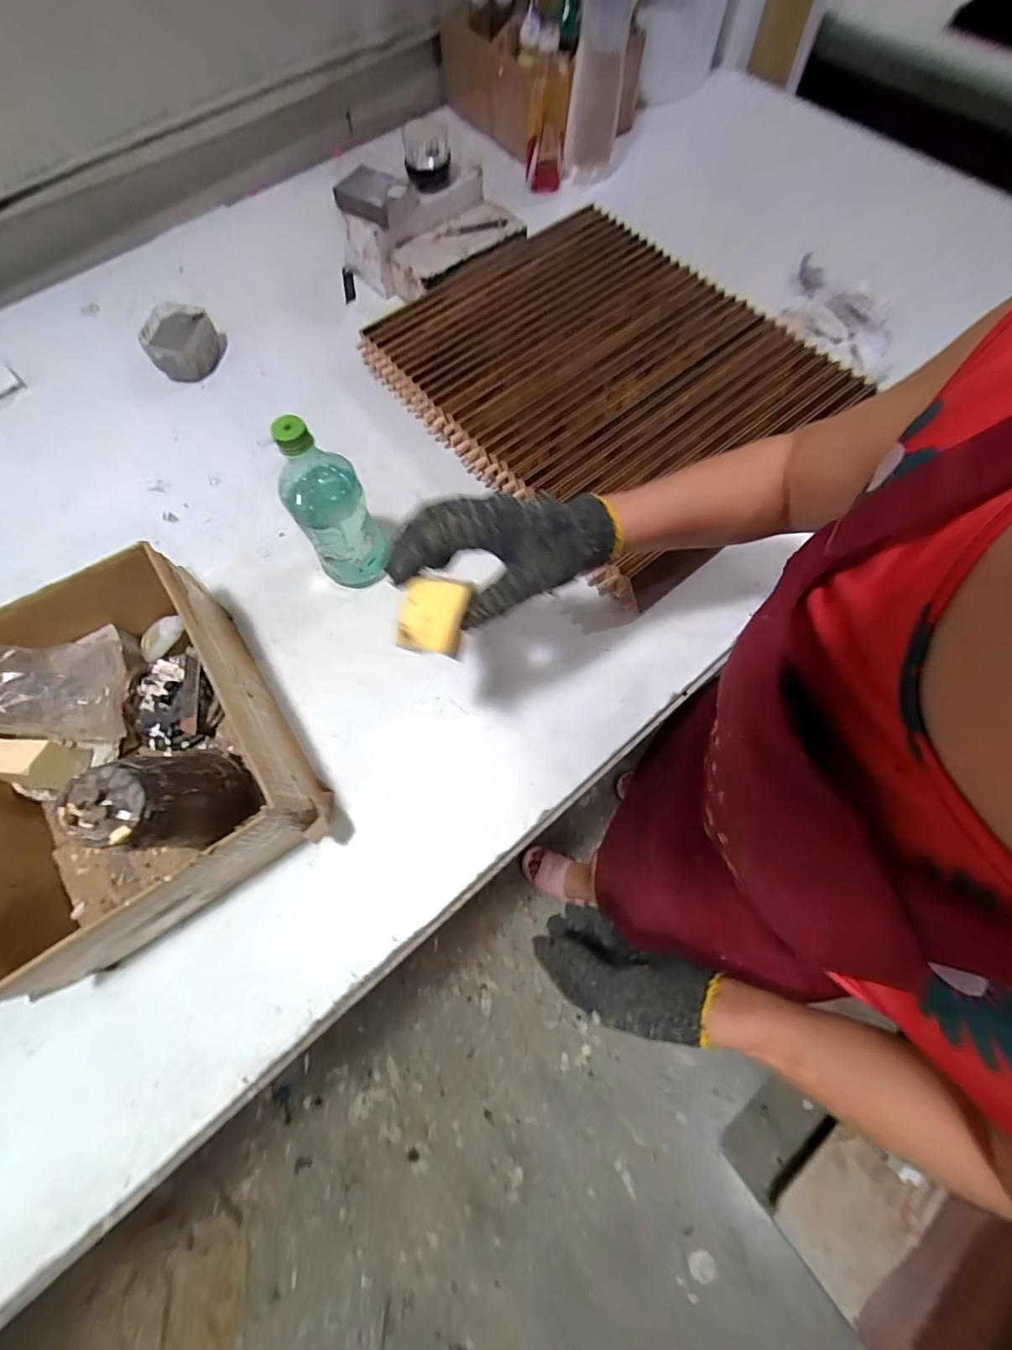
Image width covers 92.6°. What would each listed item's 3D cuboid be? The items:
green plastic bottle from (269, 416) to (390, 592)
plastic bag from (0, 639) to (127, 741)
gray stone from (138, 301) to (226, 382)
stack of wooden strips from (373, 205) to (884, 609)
[{"bbox_3d":[-0.181,-0.170,0.515,0.078,0.206,0.071,-29,72,-10],"label":"green plastic bottle"},{"bbox_3d":[-0.456,0.007,0.457,0.056,0.153,0.105,-5,80,45],"label":"plastic bag"},{"bbox_3d":[-0.481,-0.497,0.727,0.088,0.055,0.112,-3,69,0],"label":"gray stone"},{"bbox_3d":[0.151,-0.418,0.684,0.491,0.069,0.566,-38,74,-13],"label":"stack of wooden strips"}]

